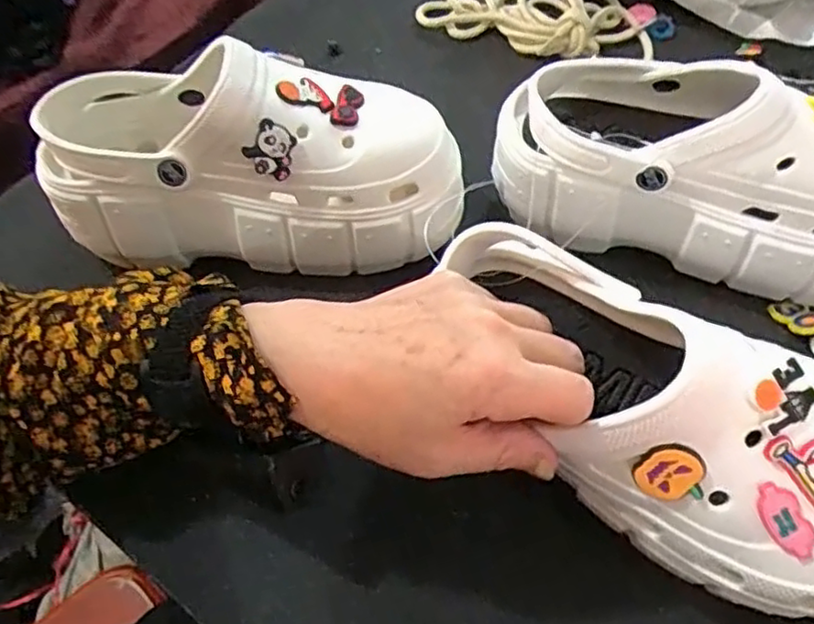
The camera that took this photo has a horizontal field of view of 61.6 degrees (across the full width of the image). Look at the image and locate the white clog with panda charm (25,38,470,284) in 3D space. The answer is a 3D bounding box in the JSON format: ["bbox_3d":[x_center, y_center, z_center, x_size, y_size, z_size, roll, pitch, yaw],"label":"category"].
[{"bbox_3d":[-0.094,-0.091,0.408,0.248,0.101,0.096,-2,58,3],"label":"white clog with panda charm"}]

